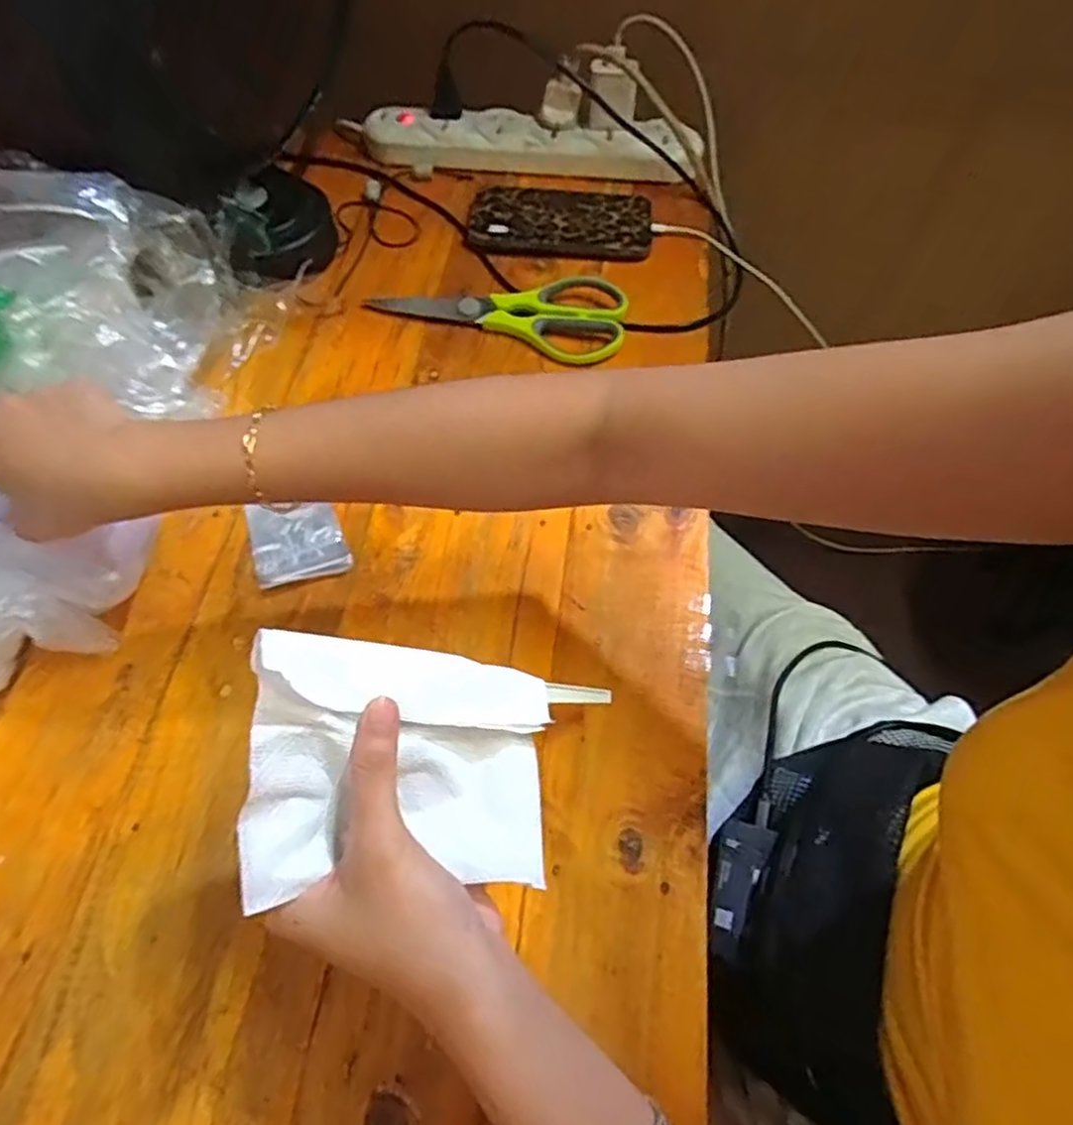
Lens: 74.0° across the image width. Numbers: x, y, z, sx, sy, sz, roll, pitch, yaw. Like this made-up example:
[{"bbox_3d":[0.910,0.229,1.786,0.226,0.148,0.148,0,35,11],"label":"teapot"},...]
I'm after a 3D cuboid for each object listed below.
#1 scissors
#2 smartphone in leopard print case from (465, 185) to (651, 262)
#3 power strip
[{"bbox_3d":[-0.026,-0.202,0.551,0.193,0.013,0.077,16,61,9],"label":"scissors"},{"bbox_3d":[0.020,-0.293,0.603,0.150,0.013,0.085,2,60,2],"label":"smartphone in leopard print case"},{"bbox_3d":[-0.005,-0.377,0.638,0.298,0.039,0.053,4,58,3],"label":"power strip"}]

